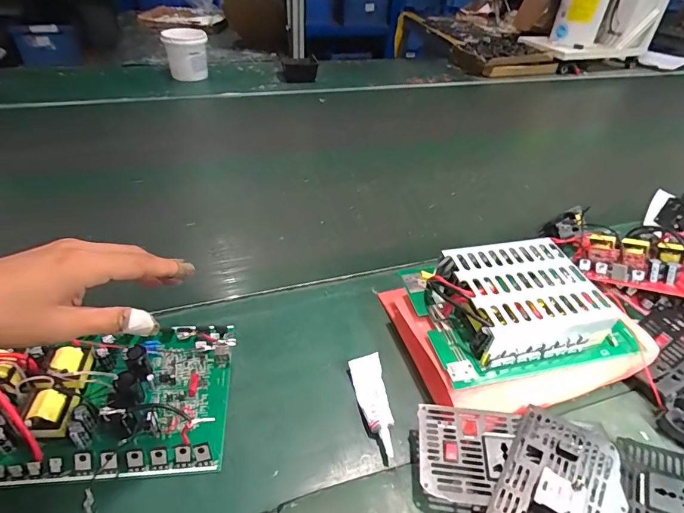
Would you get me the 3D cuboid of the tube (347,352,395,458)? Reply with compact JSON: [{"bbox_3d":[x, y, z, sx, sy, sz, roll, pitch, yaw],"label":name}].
[{"bbox_3d":[0.039,0.169,0.479,0.038,0.025,0.114,-8,42,-11],"label":"tube"}]

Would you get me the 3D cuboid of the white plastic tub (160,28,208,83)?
[{"bbox_3d":[-0.455,-0.587,1.227,0.125,0.128,0.116,-11,43,-14],"label":"white plastic tub"}]

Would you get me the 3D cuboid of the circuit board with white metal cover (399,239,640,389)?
[{"bbox_3d":[0.218,0.052,0.517,0.241,0.063,0.179,-6,42,-12],"label":"circuit board with white metal cover"}]

